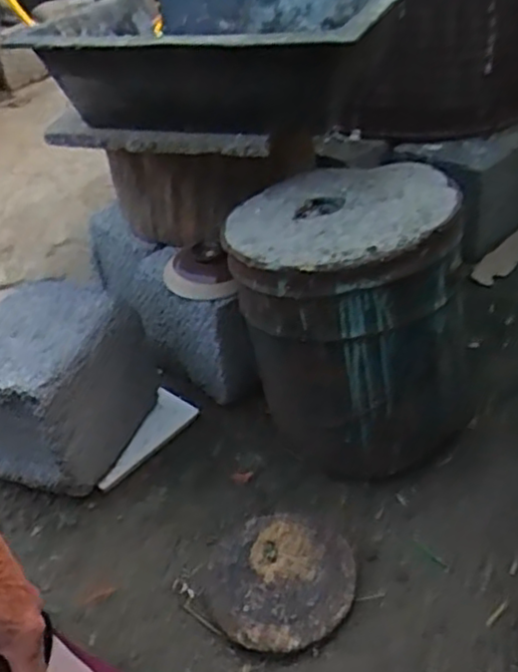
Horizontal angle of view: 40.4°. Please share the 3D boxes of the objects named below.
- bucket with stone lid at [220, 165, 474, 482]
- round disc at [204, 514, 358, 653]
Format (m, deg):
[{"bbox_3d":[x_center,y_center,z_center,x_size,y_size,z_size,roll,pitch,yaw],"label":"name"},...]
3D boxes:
[{"bbox_3d":[0.113,-0.027,0.917,0.269,0.308,0.269,-4,38,3],"label":"bucket with stone lid"},{"bbox_3d":[0.021,0.285,0.825,0.167,0.027,0.163,-4,38,3],"label":"round disc"}]

